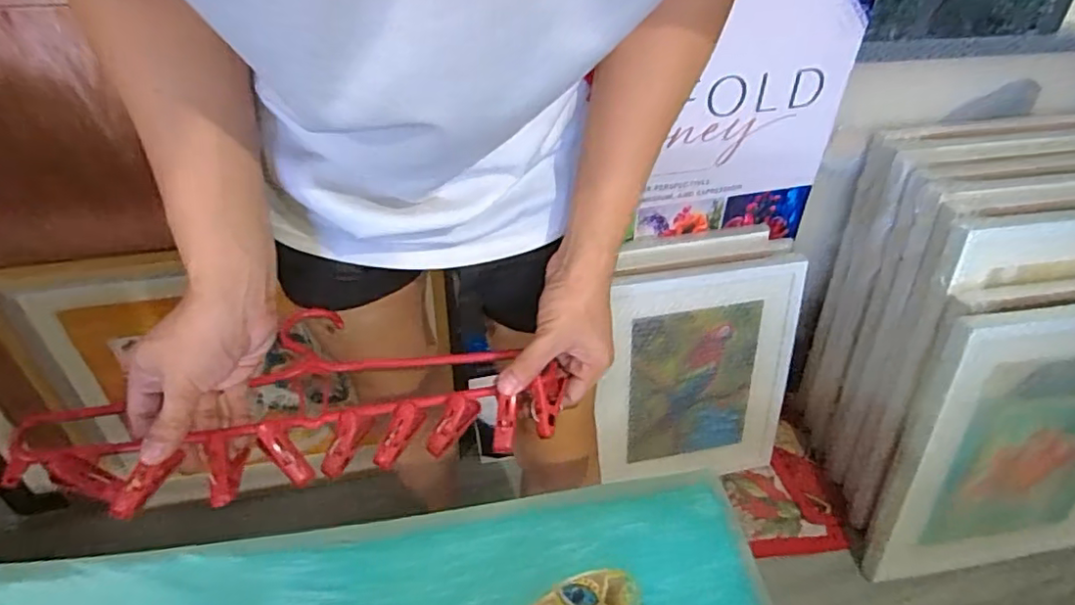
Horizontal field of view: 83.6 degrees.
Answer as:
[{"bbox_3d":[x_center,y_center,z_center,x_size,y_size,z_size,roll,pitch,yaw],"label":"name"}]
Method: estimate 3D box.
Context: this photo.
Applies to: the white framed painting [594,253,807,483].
[{"bbox_3d":[0.271,0.129,1.022,0.348,0.425,0.034,-3,23,-11],"label":"white framed painting"}]

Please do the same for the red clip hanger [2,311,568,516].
[{"bbox_3d":[-0.173,0.073,0.471,0.370,0.042,0.140,-6,47,-14],"label":"red clip hanger"}]

